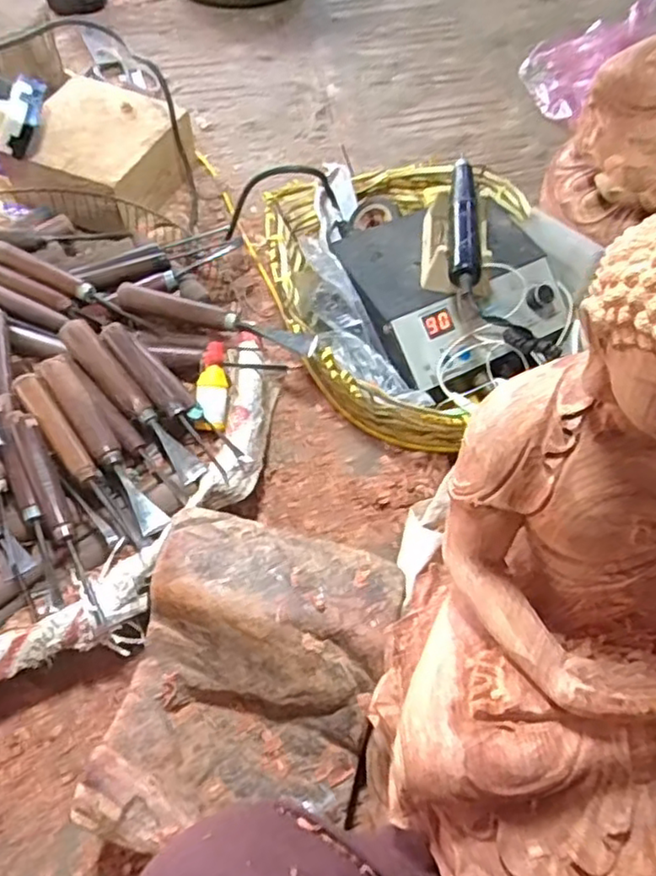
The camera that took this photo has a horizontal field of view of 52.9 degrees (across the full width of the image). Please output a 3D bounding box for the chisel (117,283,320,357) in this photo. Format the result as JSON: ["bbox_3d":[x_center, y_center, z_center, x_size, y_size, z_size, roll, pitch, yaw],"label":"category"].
[{"bbox_3d":[-0.099,-0.104,0.583,0.187,0.025,0.018,17,60,10],"label":"chisel"}]

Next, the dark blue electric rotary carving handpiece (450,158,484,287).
[{"bbox_3d":[0.119,-0.190,0.566,0.027,0.022,0.156,4,58,2],"label":"dark blue electric rotary carving handpiece"}]

